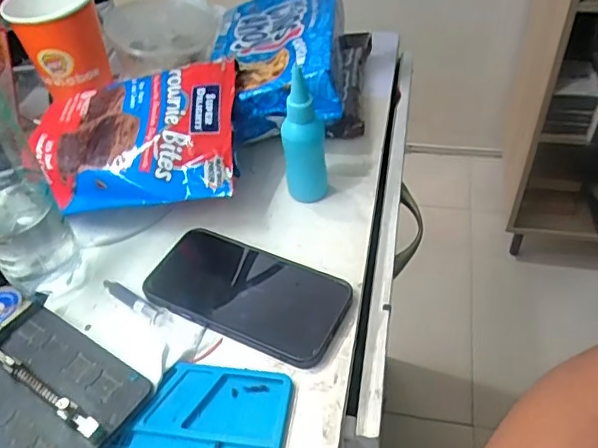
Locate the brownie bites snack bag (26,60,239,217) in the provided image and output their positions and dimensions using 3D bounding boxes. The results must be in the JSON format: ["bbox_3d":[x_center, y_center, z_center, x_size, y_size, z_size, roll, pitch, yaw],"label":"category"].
[{"bbox_3d":[-0.149,-0.077,0.500,0.188,0.066,0.134,0,46,2],"label":"brownie bites snack bag"}]

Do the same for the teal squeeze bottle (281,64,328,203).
[{"bbox_3d":[0.005,-0.067,0.458,0.028,0.113,0.034,-24,48,-17],"label":"teal squeeze bottle"}]

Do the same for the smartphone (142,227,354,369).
[{"bbox_3d":[-0.039,0.048,0.418,0.146,0.010,0.075,17,50,21],"label":"smartphone"}]

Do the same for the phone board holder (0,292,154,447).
[{"bbox_3d":[-0.168,0.103,0.366,0.125,0.016,0.088,24,53,27],"label":"phone board holder"}]

